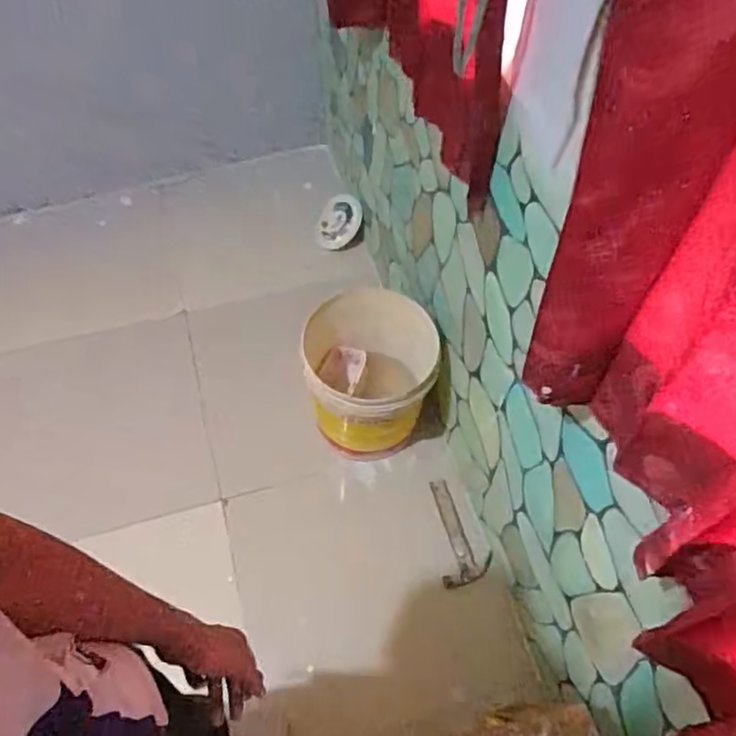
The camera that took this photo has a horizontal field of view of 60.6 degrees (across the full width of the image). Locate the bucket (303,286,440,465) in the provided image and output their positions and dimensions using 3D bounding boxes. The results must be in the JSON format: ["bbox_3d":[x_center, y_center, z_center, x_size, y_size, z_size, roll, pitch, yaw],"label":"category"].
[{"bbox_3d":[0.002,0.020,1.525,0.302,0.347,0.328,1,59,-1],"label":"bucket"}]

